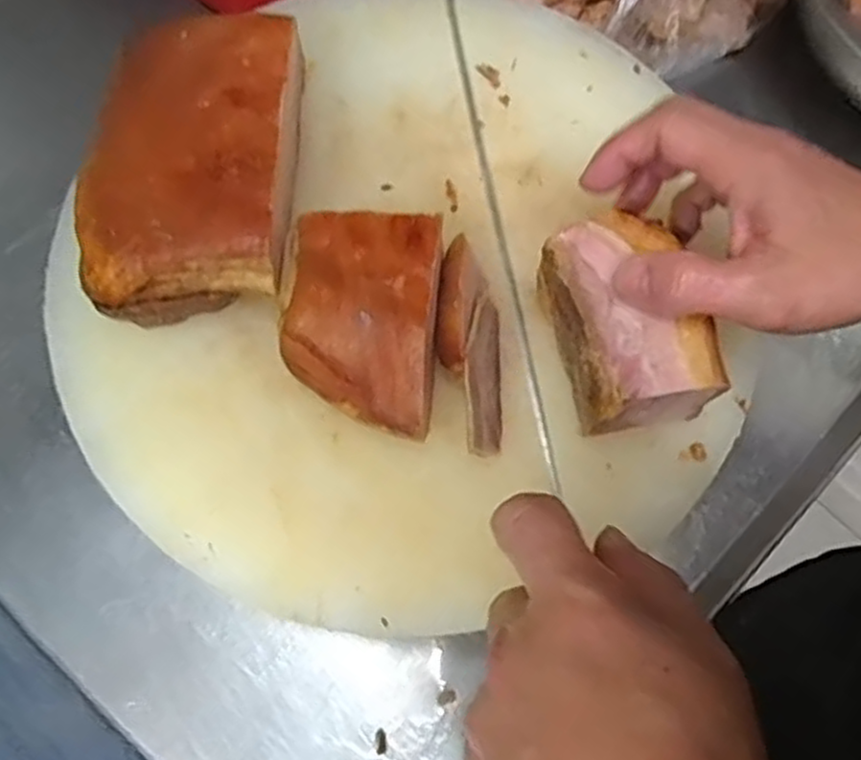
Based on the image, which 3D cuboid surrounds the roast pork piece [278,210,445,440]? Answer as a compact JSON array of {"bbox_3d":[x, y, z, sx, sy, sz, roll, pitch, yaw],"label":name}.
[{"bbox_3d":[-0.032,-0.026,0.354,0.071,0.050,0.098,5,71,1],"label":"roast pork piece"}]

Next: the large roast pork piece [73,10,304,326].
[{"bbox_3d":[-0.116,-0.103,0.375,0.090,0.055,0.150,0,71,0],"label":"large roast pork piece"}]

